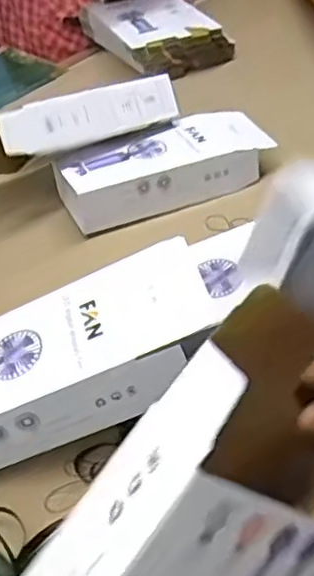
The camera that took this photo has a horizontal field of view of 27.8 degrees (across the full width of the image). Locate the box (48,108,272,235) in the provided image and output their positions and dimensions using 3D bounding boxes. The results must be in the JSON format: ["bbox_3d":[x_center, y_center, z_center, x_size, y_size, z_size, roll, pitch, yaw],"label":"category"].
[{"bbox_3d":[0.010,-0.149,0.752,0.251,0.051,0.113,-25,49,-16],"label":"box"}]

